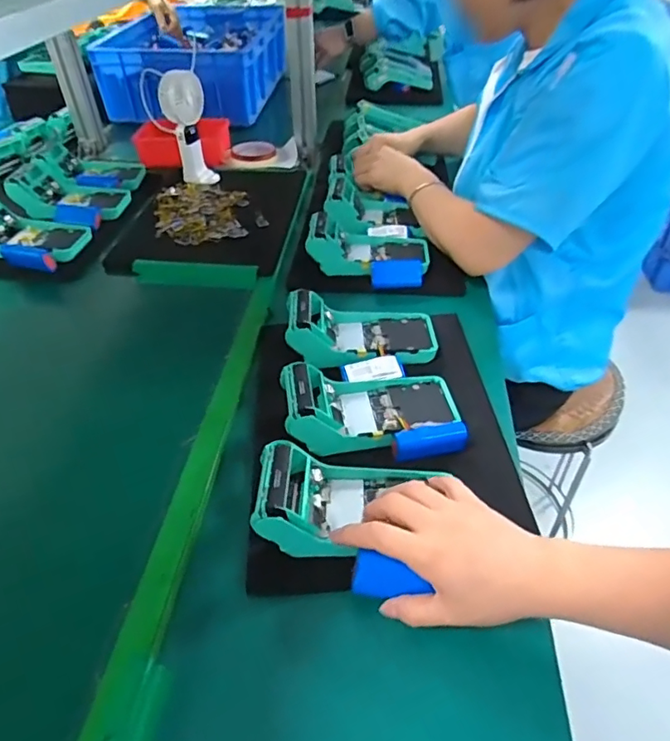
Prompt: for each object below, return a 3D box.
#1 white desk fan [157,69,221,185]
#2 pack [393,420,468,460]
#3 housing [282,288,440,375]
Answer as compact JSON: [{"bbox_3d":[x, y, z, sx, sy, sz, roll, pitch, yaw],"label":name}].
[{"bbox_3d":[-0.250,-0.409,0.907,0.072,0.182,0.047,-13,42,-13],"label":"white desk fan"},{"bbox_3d":[0.088,0.066,0.495,0.068,0.023,0.023,-9,41,-7],"label":"pack"},{"bbox_3d":[0.032,-0.047,0.607,0.169,0.063,0.097,-7,41,-5],"label":"housing"}]

